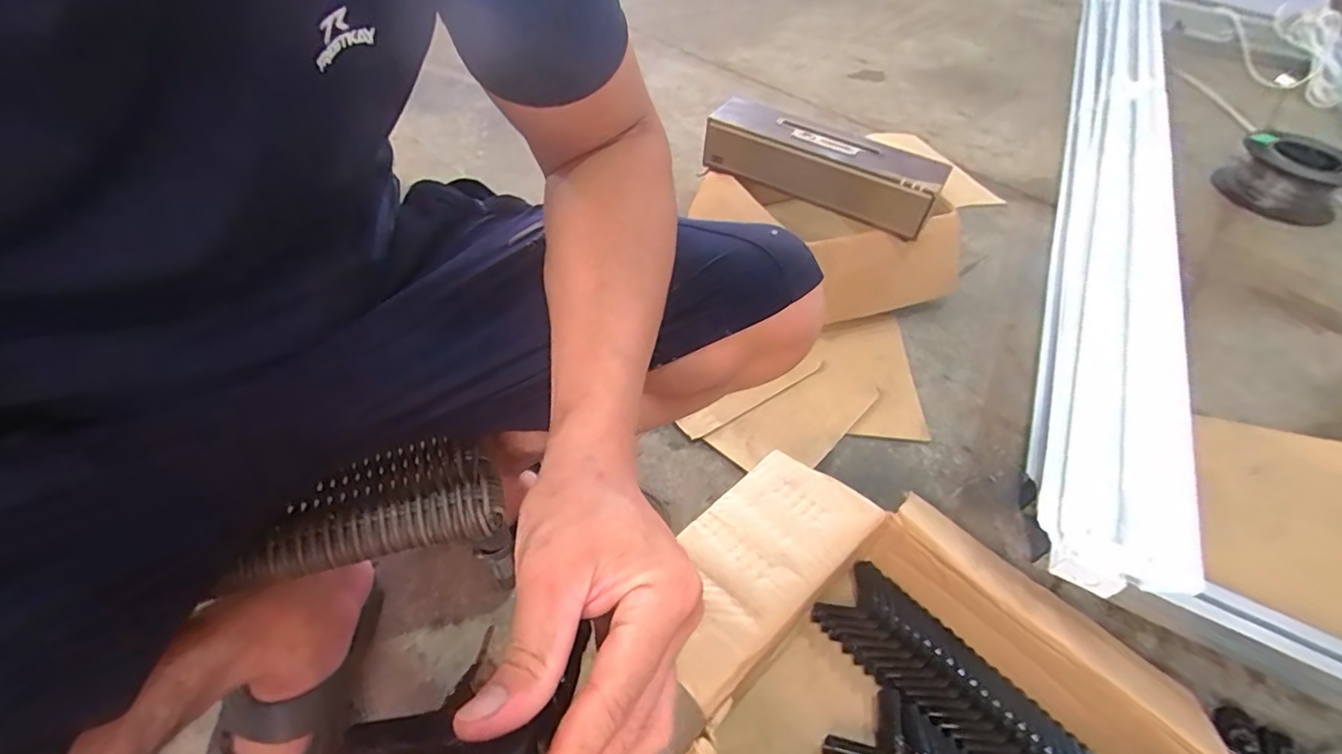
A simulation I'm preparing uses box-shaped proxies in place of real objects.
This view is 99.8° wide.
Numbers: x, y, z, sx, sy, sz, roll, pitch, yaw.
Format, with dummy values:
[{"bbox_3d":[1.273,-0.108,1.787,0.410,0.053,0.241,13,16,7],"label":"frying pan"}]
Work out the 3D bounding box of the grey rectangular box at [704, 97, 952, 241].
[{"bbox_3d":[0.239,-0.349,0.923,0.387,0.075,0.114,23,51,14],"label":"grey rectangular box"}]

